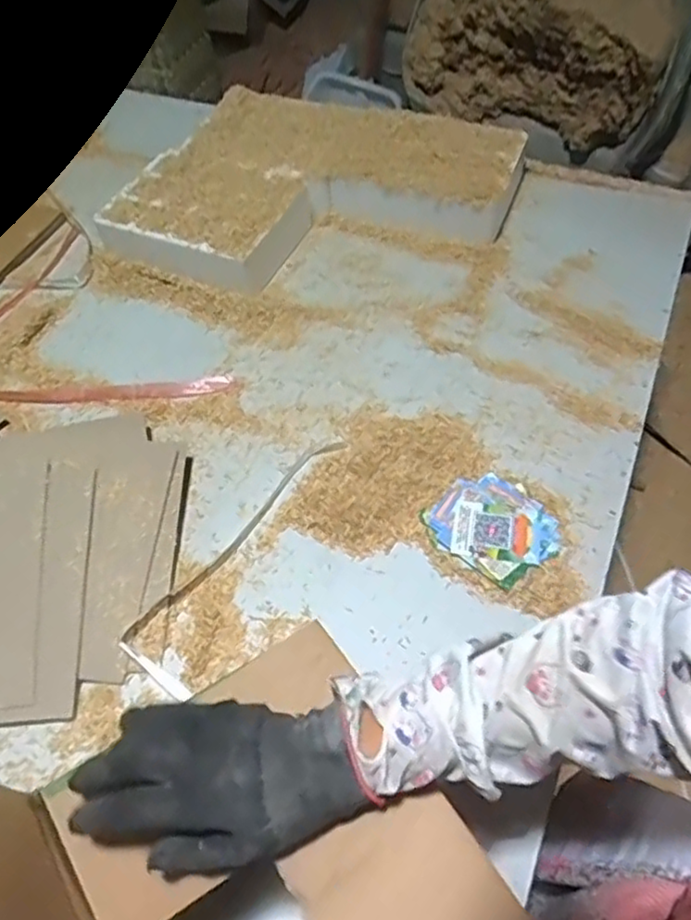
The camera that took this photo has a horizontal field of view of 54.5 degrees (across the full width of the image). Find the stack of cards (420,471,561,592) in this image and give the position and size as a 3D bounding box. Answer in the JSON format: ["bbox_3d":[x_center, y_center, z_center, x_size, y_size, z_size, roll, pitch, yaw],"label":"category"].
[{"bbox_3d":[0.147,0.066,0.667,0.103,0.018,0.116,-40,62,-22],"label":"stack of cards"}]

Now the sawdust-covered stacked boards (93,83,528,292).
[{"bbox_3d":[-0.034,-0.376,0.956,0.496,0.072,0.382,18,58,15],"label":"sawdust-covered stacked boards"}]

